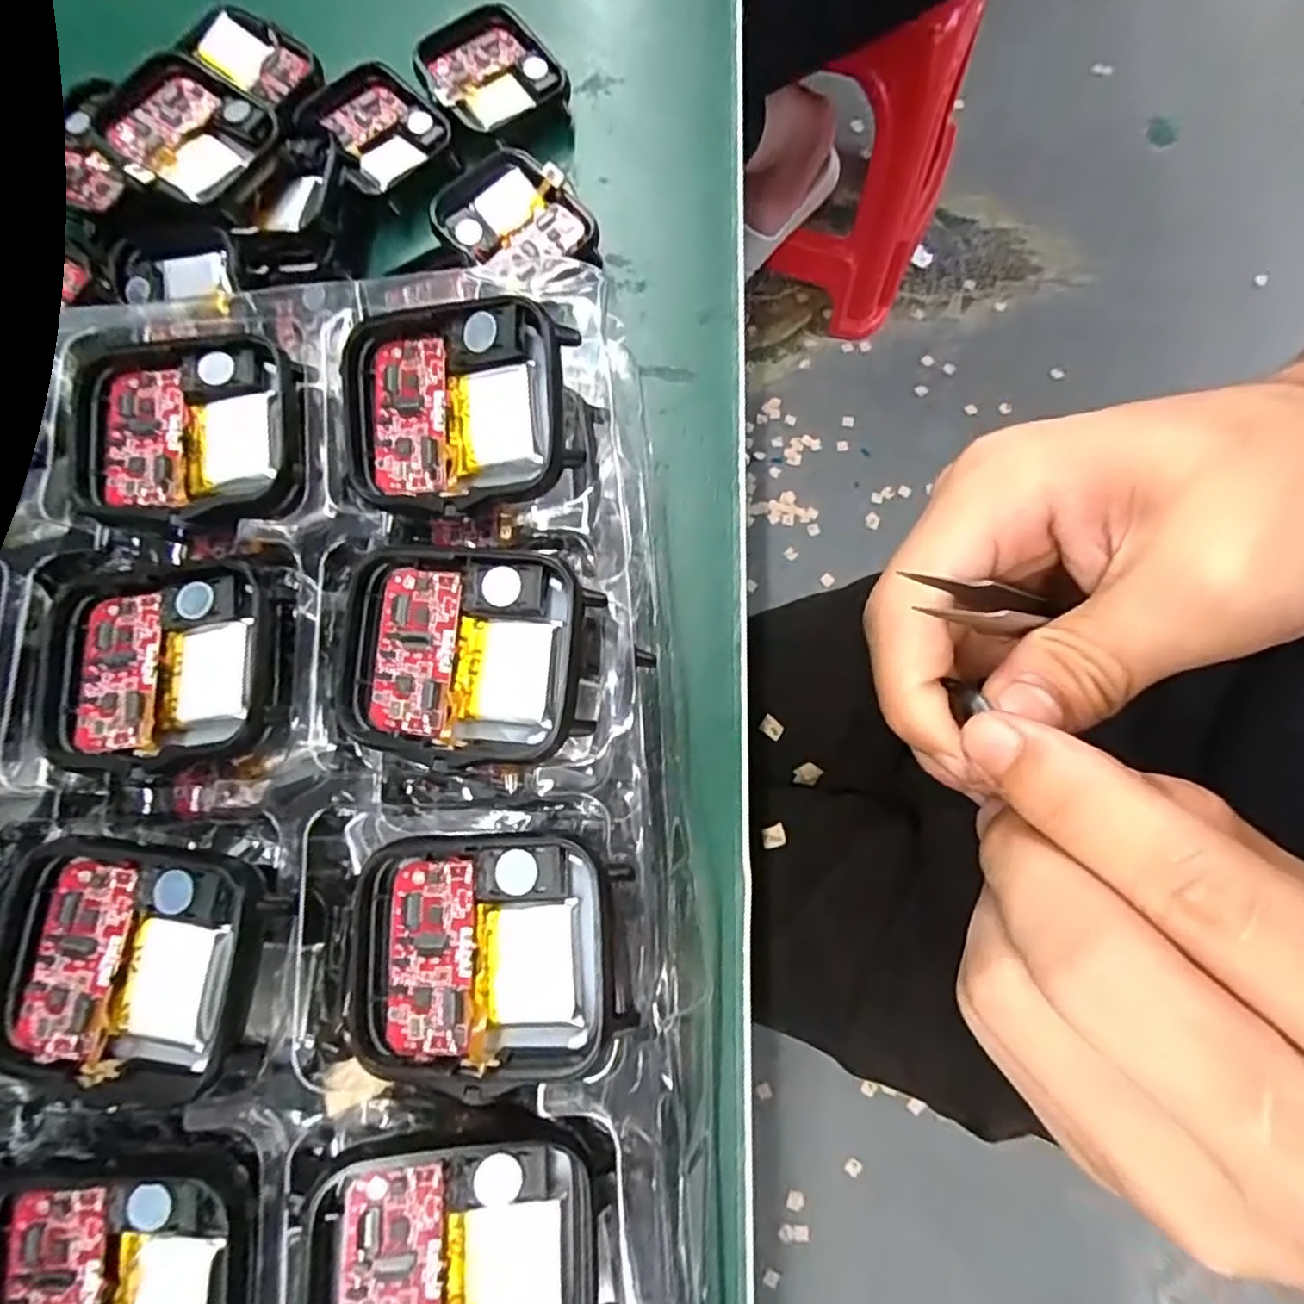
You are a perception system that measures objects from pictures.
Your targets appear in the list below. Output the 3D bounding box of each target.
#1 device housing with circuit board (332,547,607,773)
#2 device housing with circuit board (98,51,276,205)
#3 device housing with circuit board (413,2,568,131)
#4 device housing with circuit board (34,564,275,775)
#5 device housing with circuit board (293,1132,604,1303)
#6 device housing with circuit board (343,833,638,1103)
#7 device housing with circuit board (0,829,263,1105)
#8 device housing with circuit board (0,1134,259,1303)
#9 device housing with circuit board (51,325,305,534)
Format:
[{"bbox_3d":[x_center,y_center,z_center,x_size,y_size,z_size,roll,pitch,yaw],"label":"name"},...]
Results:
[{"bbox_3d":[-0.035,0.001,0.122,0.046,0.009,0.037,7,76,2],"label":"device housing with circuit board"},{"bbox_3d":[-0.127,-0.141,0.184,0.038,0.006,0.036,40,80,-2],"label":"device housing with circuit board"},{"bbox_3d":[-0.051,-0.180,0.212,0.041,0.011,0.037,-19,78,-3],"label":"device housing with circuit board"},{"bbox_3d":[-0.093,0.003,0.128,0.044,0.006,0.037,-1,76,0],"label":"device housing with circuit board"},{"bbox_3d":[-0.031,0.095,0.106,0.044,0.011,0.037,5,76,1],"label":"device housing with circuit board"},{"bbox_3d":[-0.028,0.050,0.112,0.045,0.006,0.037,-1,76,0],"label":"device housing with circuit board"},{"bbox_3d":[-0.088,0.051,0.113,0.043,0.009,0.039,10,76,3],"label":"device housing with circuit board"},{"bbox_3d":[-0.086,0.100,0.108,0.045,0.006,0.042,3,76,1],"label":"device housing with circuit board"},{"bbox_3d":[-0.095,-0.045,0.137,0.047,0.006,0.040,-3,76,-1],"label":"device housing with circuit board"}]

